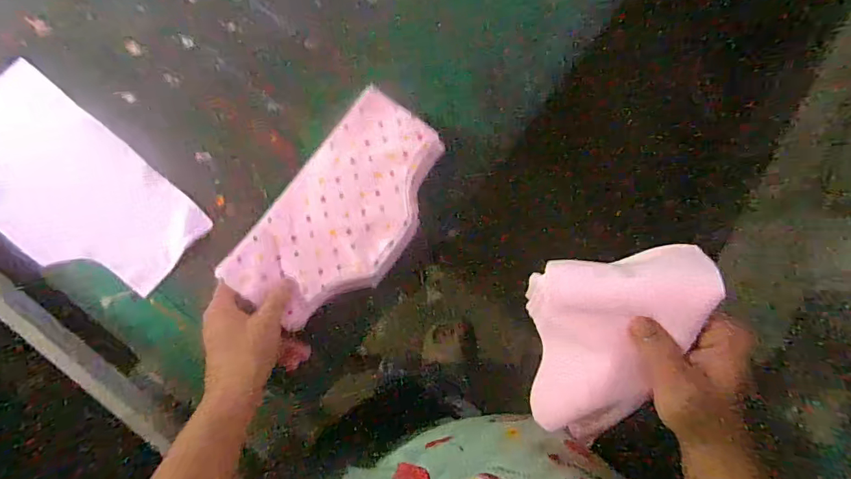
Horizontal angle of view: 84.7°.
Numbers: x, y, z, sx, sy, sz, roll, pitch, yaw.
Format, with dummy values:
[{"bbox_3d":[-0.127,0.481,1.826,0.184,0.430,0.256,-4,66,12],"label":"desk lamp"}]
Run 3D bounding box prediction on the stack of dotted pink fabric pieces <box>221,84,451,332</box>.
[{"bbox_3d":[-0.089,-0.035,0.539,0.149,0.032,0.279,33,81,4],"label":"stack of dotted pink fabric pieces"}]

